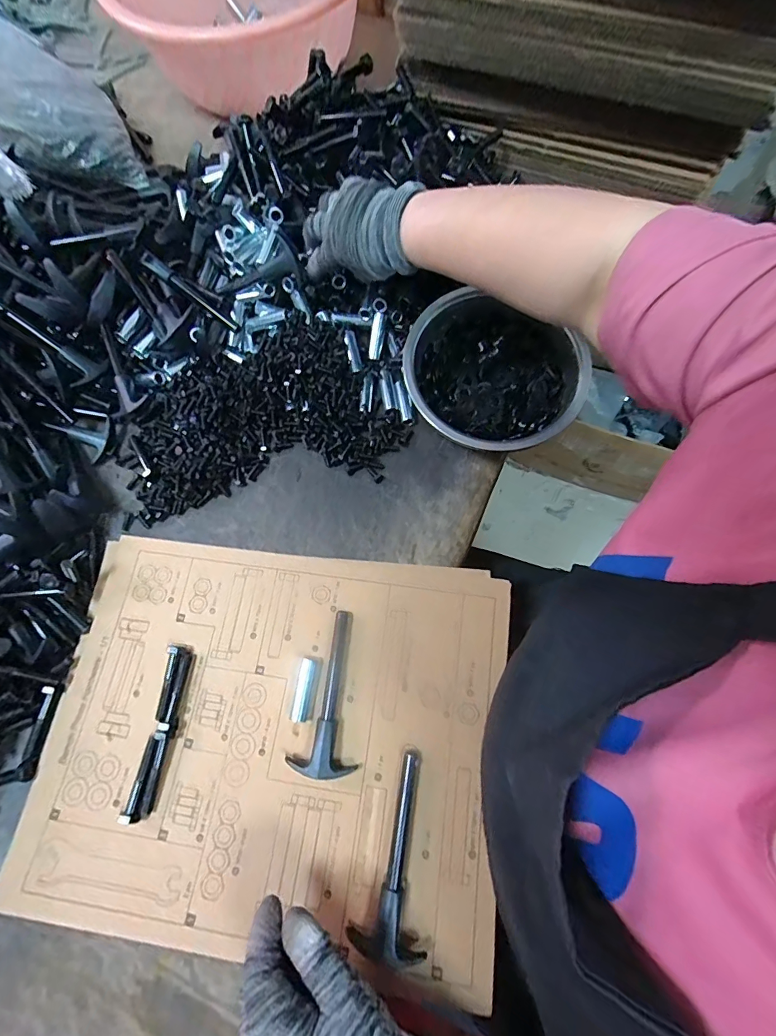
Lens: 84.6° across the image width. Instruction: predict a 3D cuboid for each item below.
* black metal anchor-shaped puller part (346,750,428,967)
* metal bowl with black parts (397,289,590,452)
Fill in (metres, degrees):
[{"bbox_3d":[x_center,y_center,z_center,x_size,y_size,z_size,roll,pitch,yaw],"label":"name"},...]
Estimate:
[{"bbox_3d":[0.004,0.248,0.319,0.050,0.017,0.128,5,71,3],"label":"black metal anchor-shaped puller part"},{"bbox_3d":[0.108,-0.145,0.435,0.170,0.076,0.183,0,71,1],"label":"metal bowl with black parts"}]

